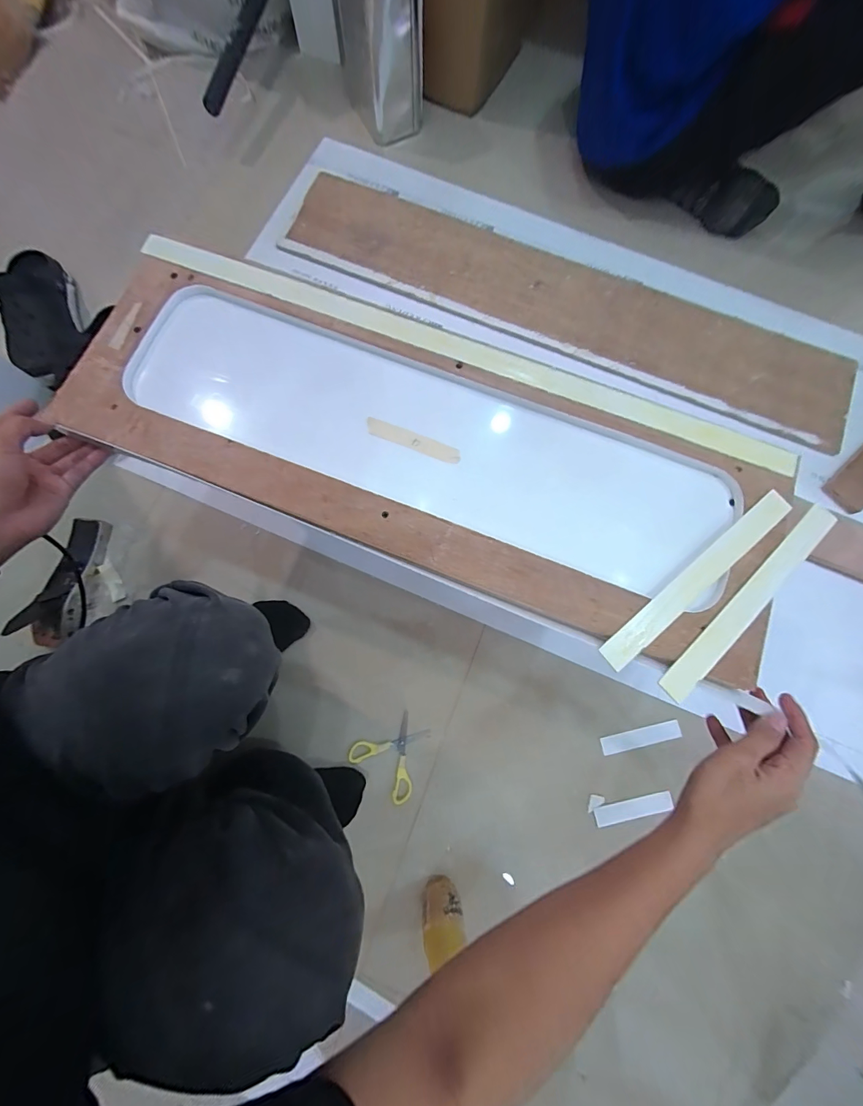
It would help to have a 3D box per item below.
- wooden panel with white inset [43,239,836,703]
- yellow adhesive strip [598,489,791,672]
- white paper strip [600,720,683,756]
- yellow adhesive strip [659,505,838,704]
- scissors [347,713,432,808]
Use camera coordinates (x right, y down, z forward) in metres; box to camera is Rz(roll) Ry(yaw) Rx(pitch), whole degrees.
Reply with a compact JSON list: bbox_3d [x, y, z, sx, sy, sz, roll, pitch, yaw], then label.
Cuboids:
[{"bbox_3d":[0.004,-0.108,0.387,0.720,0.046,0.255,22,80,4],"label":"wooden panel with white inset"},{"bbox_3d":[0.248,0.022,0.346,0.235,0.005,0.025,-38,82,-8],"label":"yellow adhesive strip"},{"bbox_3d":[0.329,0.289,0.587,0.127,0.005,0.027,-11,80,-3],"label":"white paper strip"},{"bbox_3d":[0.296,0.045,0.345,0.236,0.006,0.027,-43,82,-9],"label":"yellow adhesive strip"},{"bbox_3d":[-0.054,0.304,0.573,0.109,0.010,0.105,40,81,6],"label":"scissors"}]

